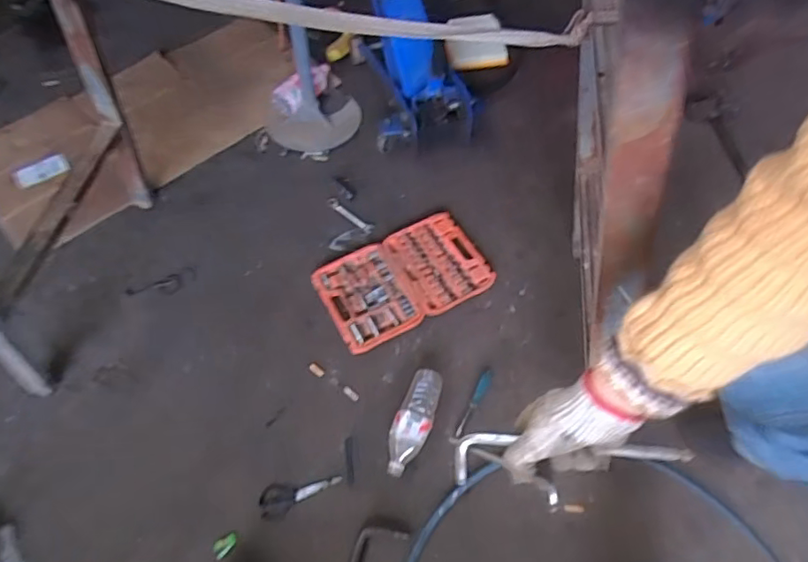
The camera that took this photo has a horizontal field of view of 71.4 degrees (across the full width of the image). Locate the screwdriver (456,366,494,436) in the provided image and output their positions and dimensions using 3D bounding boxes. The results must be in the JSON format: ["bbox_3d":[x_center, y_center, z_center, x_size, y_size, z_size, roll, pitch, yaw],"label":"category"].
[{"bbox_3d":[0.152,0.253,1.188,0.026,0.017,0.163,24,62,12],"label":"screwdriver"}]

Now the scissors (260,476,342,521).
[{"bbox_3d":[-0.200,0.420,1.094,0.157,0.013,0.064,-7,60,-6],"label":"scissors"}]

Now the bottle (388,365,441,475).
[{"bbox_3d":[0.019,0.286,1.147,0.073,0.056,0.214,21,59,14],"label":"bottle"}]

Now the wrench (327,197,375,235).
[{"bbox_3d":[-0.140,-0.172,1.452,0.148,0.004,0.028,37,65,18],"label":"wrench"}]

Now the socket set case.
[{"bbox_3d":[0.000,-0.008,1.345,0.385,0.027,0.239,-26,64,-16],"label":"socket set case"}]

